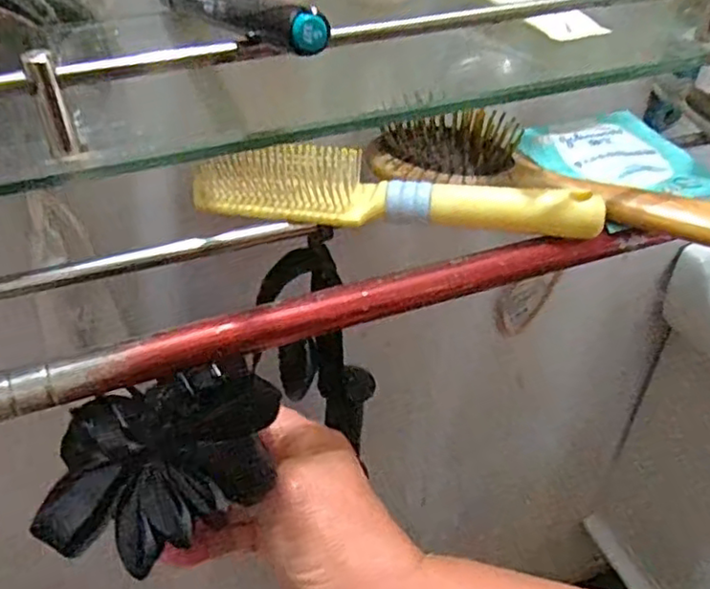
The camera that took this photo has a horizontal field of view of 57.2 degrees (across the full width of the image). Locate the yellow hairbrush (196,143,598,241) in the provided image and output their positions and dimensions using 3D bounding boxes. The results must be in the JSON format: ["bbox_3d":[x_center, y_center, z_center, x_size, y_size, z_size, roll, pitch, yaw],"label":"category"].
[{"bbox_3d":[0.018,-0.051,0.318,0.192,0.025,0.038,6,41,8],"label":"yellow hairbrush"}]

